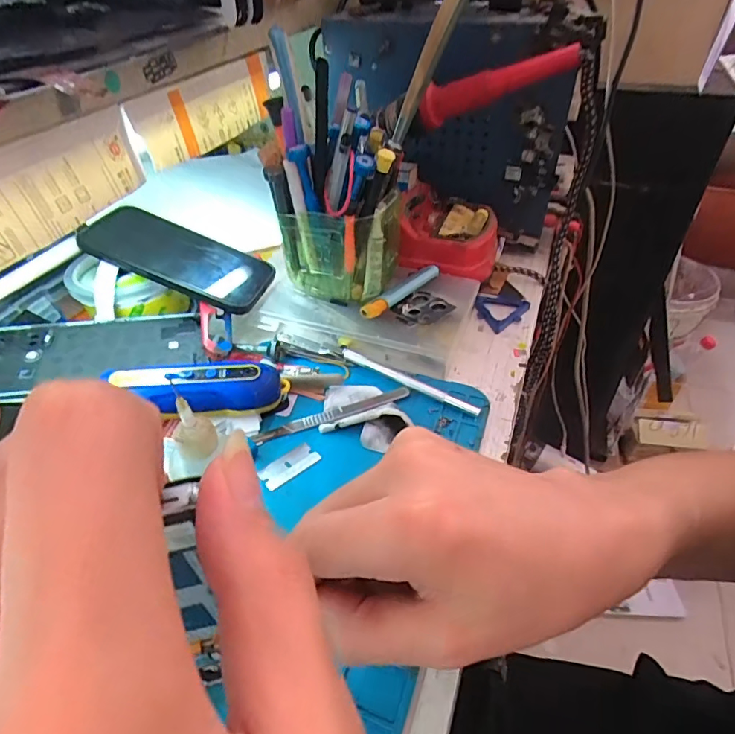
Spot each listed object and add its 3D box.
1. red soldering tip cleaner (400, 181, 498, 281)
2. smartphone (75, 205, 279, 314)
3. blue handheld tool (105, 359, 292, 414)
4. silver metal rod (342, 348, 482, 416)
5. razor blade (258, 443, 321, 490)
[{"bbox_3d":[0.077,-0.129,0.458,0.093,0.047,0.095,6,42,9],"label":"red soldering tip cleaner"},{"bbox_3d":[-0.152,-0.093,0.400,0.142,0.014,0.075,22,45,-5],"label":"smartphone"},{"bbox_3d":[-0.110,0.014,0.317,0.110,0.024,0.027,-6,42,-5],"label":"blue handheld tool"},{"bbox_3d":[0.030,0.011,0.362,0.114,0.007,0.008,19,46,22],"label":"silver metal rod"},{"bbox_3d":[-0.051,0.064,0.315,0.038,0.004,0.019,-29,50,-28],"label":"razor blade"}]

